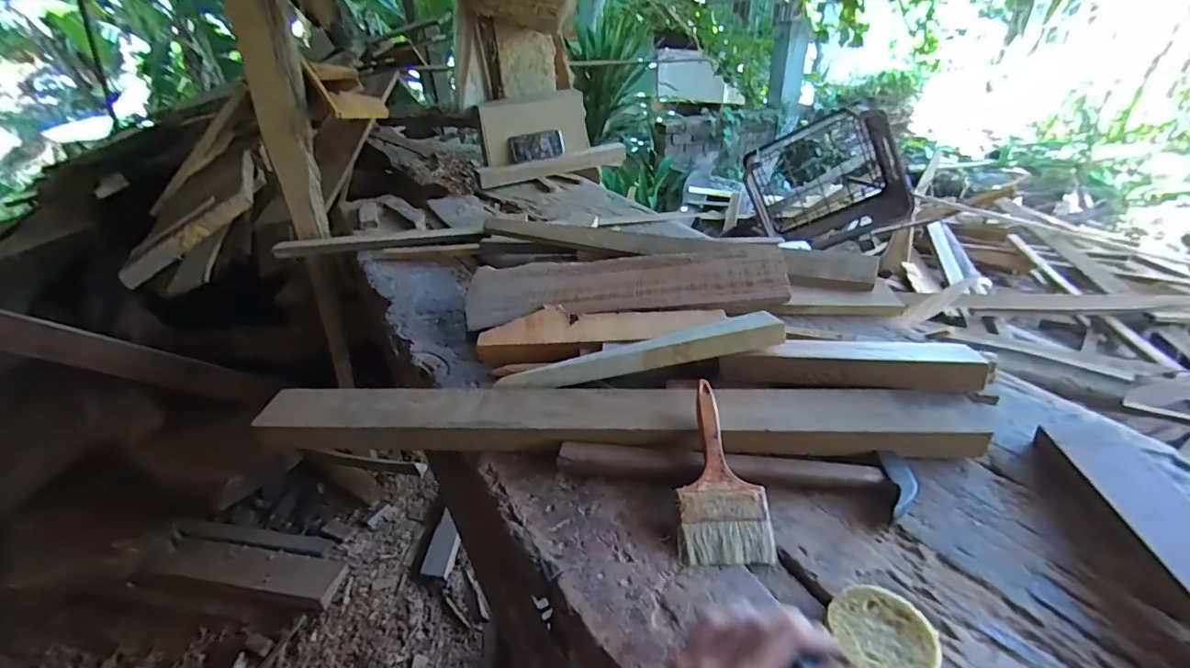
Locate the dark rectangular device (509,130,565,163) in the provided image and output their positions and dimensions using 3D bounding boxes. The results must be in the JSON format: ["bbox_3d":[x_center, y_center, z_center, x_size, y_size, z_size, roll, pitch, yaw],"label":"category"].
[{"bbox_3d":[-0.160,-0.526,1.430,0.150,0.072,0.016,-14,21,-16],"label":"dark rectangular device"}]

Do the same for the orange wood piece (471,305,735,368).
[{"bbox_3d":[0.008,-0.004,0.750,0.342,0.027,0.102,-4,34,1],"label":"orange wood piece"}]

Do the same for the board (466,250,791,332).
[{"bbox_3d":[0.049,-0.079,0.838,0.522,0.036,0.158,-3,35,2],"label":"board"}]

